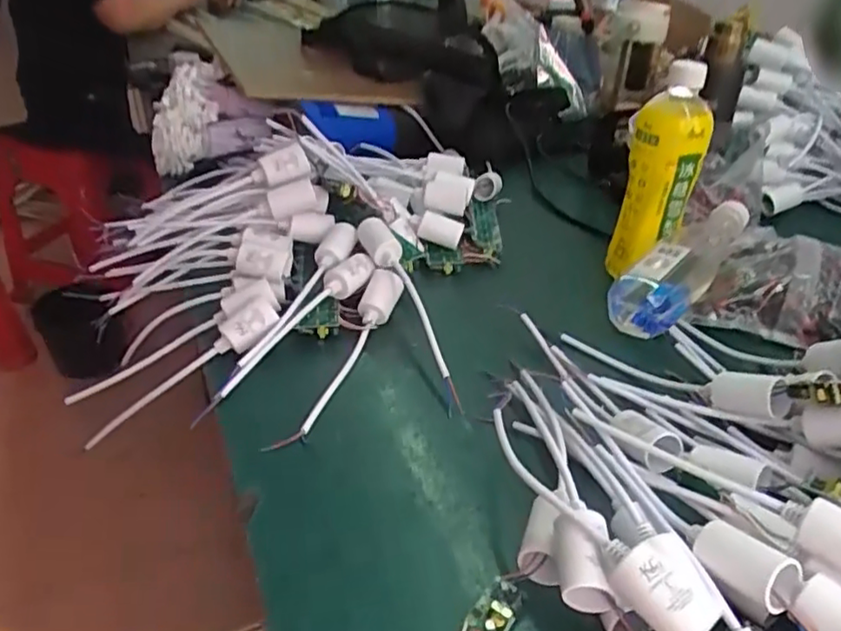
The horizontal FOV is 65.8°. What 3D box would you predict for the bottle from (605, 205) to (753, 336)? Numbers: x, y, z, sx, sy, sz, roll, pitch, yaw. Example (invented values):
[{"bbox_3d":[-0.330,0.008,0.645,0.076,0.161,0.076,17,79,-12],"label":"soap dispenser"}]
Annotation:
[{"bbox_3d":[0.242,-0.050,0.592,0.178,0.049,0.052,-37,47,-26],"label":"bottle"}]

